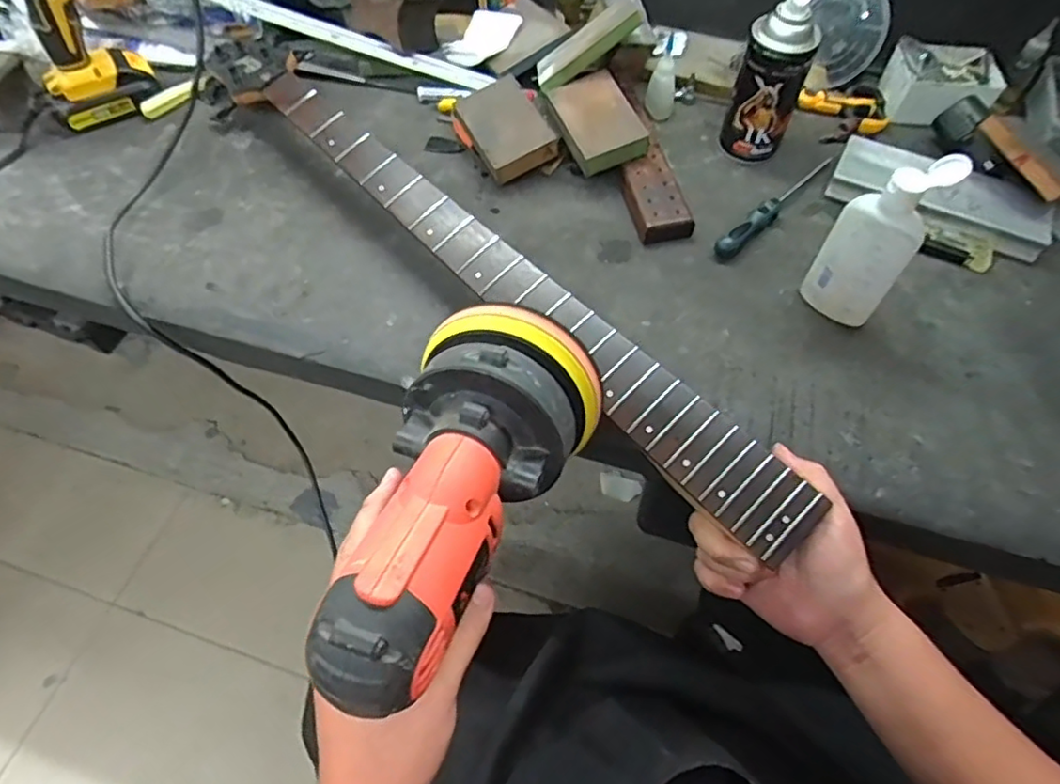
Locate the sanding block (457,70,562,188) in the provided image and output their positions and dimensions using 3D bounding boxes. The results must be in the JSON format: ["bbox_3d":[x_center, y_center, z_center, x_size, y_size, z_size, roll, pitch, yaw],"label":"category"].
[{"bbox_3d":[-0.025,-0.271,0.636,0.073,0.027,0.108,-32,69,-2],"label":"sanding block"}]

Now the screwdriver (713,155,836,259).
[{"bbox_3d":[0.244,-0.186,0.618,0.175,0.020,0.020,-40,67,-22],"label":"screwdriver"}]

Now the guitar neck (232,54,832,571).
[{"bbox_3d":[-0.036,-0.114,0.539,0.075,0.031,0.647,-39,70,-22],"label":"guitar neck"}]

